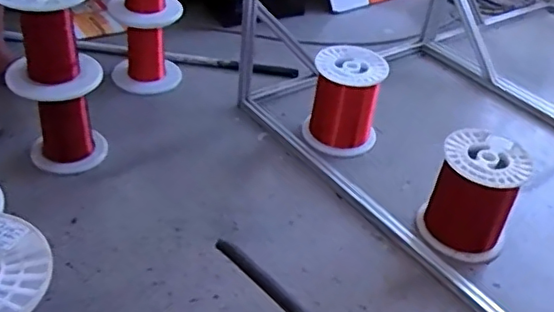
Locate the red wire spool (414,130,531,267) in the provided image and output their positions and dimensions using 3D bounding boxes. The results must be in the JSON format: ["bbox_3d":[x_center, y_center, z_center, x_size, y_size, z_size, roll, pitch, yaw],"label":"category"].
[{"bbox_3d":[0.467,0.090,1.403,0.193,0.247,0.187,20,40,16],"label":"red wire spool"}]

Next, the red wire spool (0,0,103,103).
[{"bbox_3d":[-0.534,-0.288,1.371,0.203,0.265,0.205,4,38,-3],"label":"red wire spool"}]

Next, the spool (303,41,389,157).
[{"bbox_3d":[0.200,-0.170,1.719,0.202,0.242,0.249,11,38,5],"label":"spool"}]

